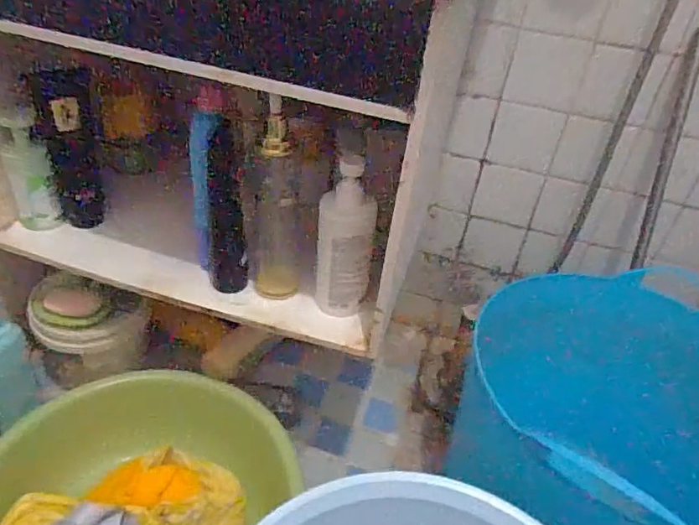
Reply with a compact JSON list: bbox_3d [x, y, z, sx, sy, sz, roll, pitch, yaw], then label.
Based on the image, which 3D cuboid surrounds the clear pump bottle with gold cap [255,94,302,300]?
[{"bbox_3d":[-0.087,-0.067,0.627,0.053,0.250,0.050,-2,37,-10],"label":"clear pump bottle with gold cap"}]

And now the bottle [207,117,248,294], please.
[{"bbox_3d":[-0.154,-0.061,0.646,0.045,0.214,0.043,-5,37,-14],"label":"bottle"}]

